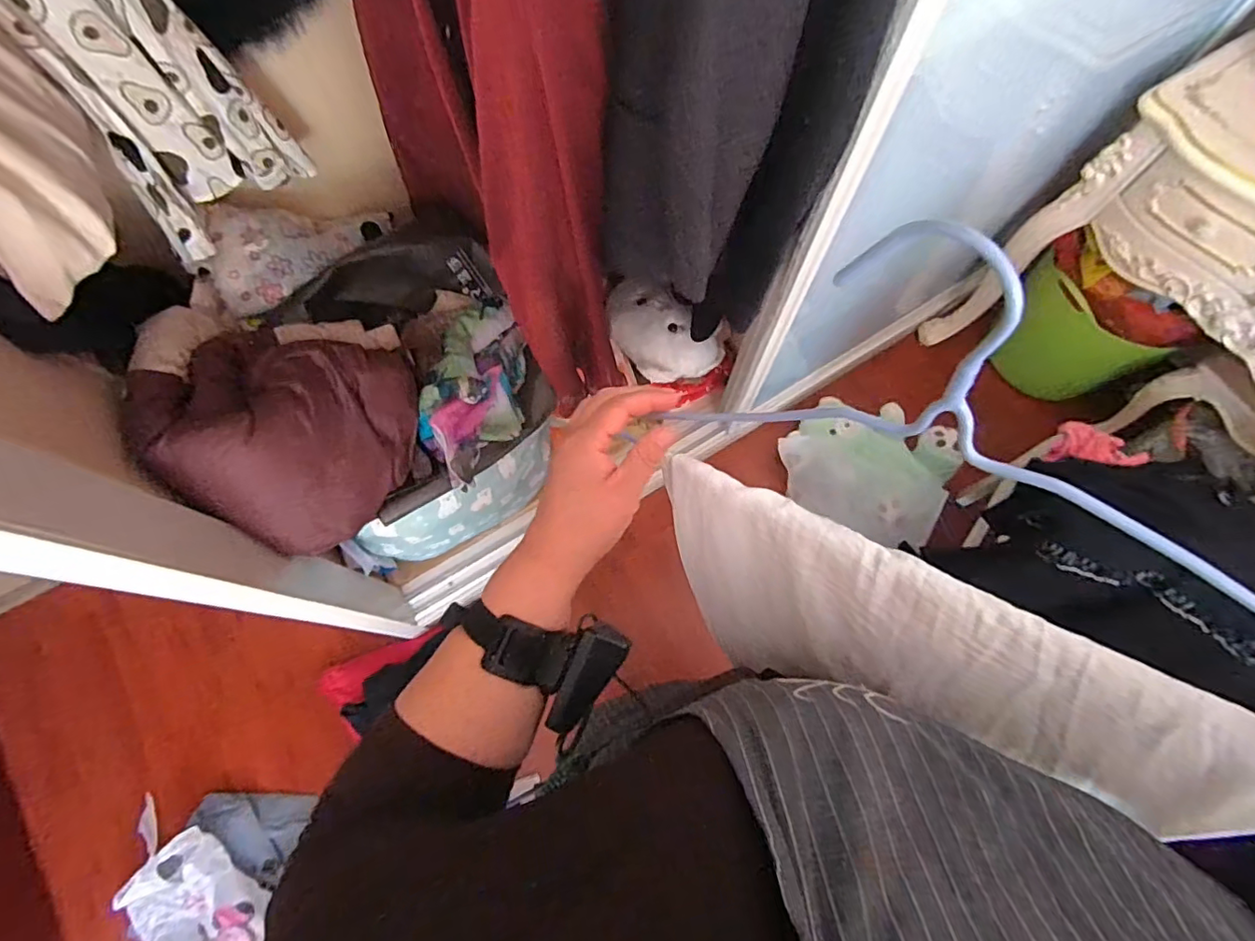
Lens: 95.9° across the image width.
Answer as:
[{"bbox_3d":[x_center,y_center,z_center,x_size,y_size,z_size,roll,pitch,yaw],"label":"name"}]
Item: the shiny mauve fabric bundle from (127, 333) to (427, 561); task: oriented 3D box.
[{"bbox_3d":[-0.434,-0.067,0.756,0.209,0.221,0.303,35,74,11],"label":"shiny mauve fabric bundle"}]

